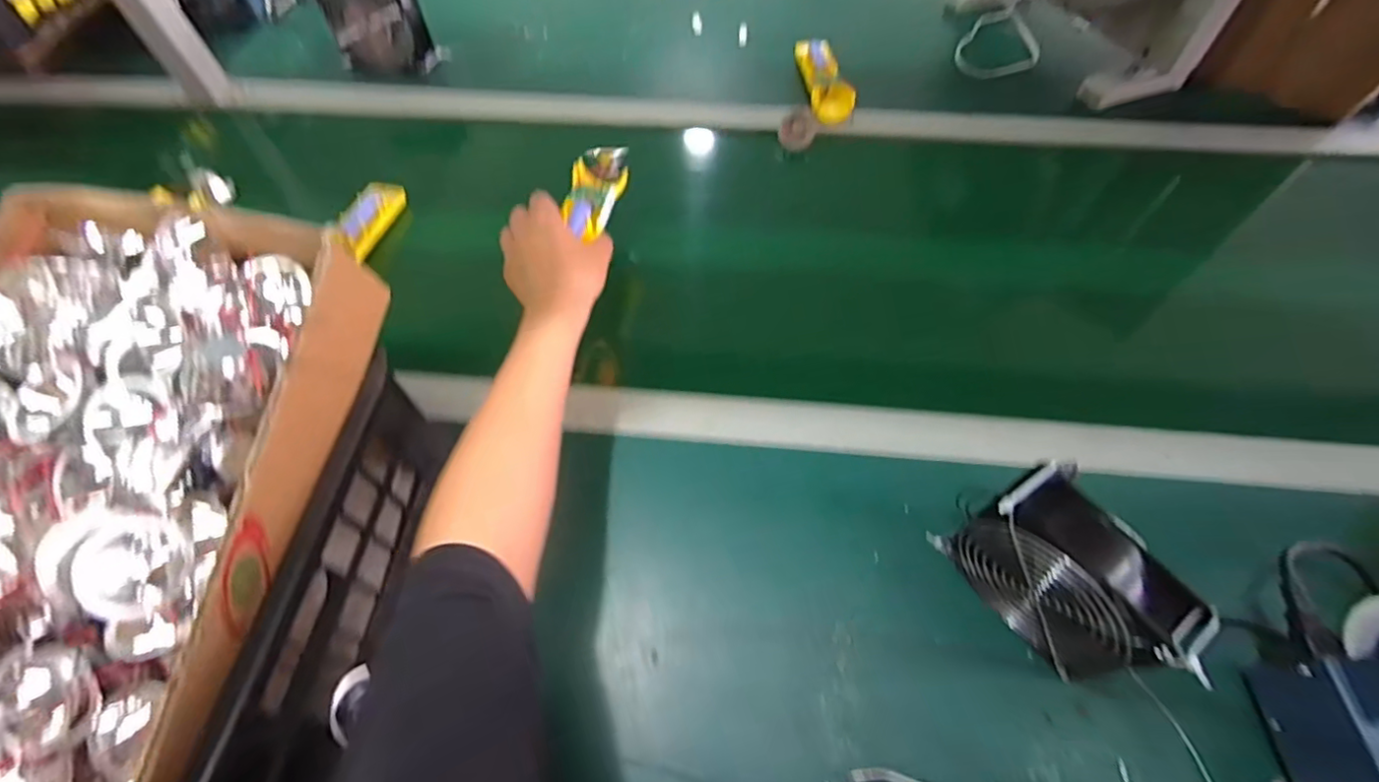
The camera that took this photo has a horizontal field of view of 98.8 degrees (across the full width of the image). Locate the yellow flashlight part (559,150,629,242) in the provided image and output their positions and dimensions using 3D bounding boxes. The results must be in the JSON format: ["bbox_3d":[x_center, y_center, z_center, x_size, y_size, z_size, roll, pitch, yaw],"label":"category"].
[{"bbox_3d":[-0.090,-0.199,0.580,0.049,0.024,0.130,4,49,3],"label":"yellow flashlight part"}]

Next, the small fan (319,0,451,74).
[{"bbox_3d":[-0.425,-0.504,0.799,0.131,0.120,0.040,1,59,1],"label":"small fan"}]

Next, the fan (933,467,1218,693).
[{"bbox_3d":[0.248,0.126,0.400,0.049,0.121,0.136,-32,64,-17],"label":"fan"}]

